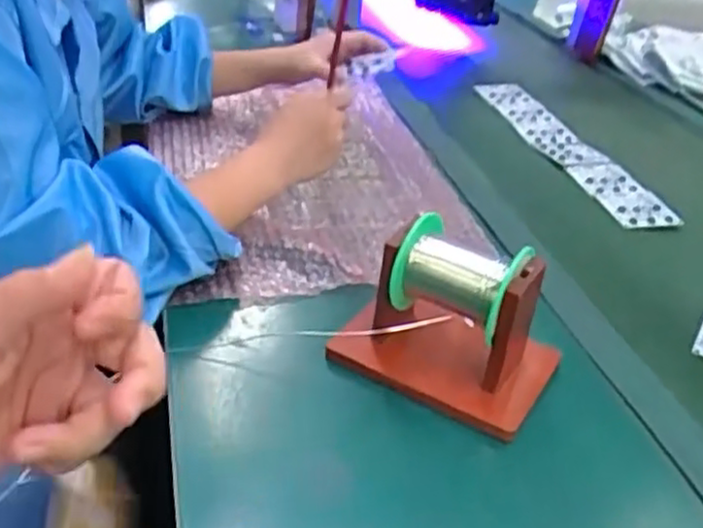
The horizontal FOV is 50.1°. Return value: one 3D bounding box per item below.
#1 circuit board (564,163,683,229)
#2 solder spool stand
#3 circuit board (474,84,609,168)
[{"bbox_3d":[0.290,-0.077,0.816,0.070,0.008,0.139,-2,32,-17],"label":"circuit board"},{"bbox_3d":[0.067,0.032,0.492,0.133,0.094,0.092,21,33,21],"label":"solder spool stand"},{"bbox_3d":[0.240,-0.182,0.971,0.071,0.007,0.252,-7,35,-15],"label":"circuit board"}]

